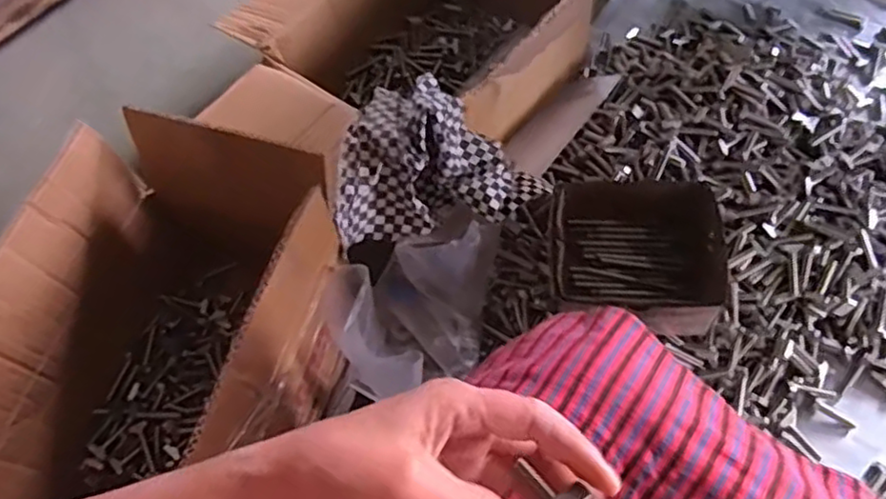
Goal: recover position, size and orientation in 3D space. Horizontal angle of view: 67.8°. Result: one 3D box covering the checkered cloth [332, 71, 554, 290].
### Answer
[{"bbox_3d":[0.003,-0.068,0.683,0.195,0.139,0.174,10,59,11],"label":"checkered cloth"}]

